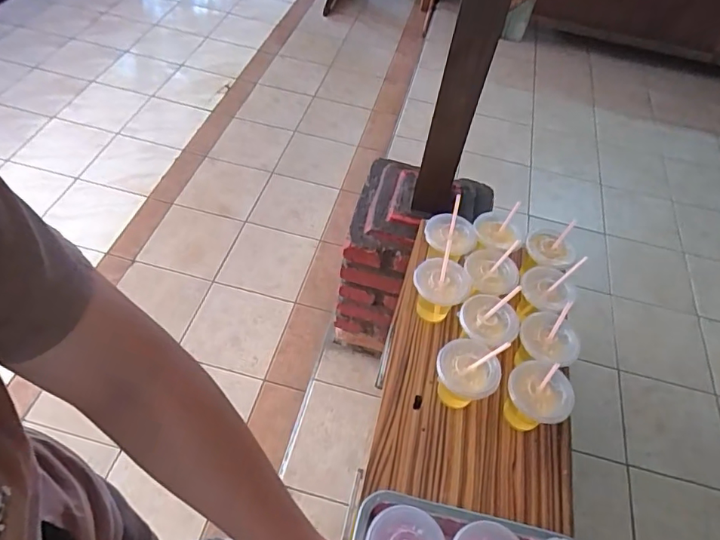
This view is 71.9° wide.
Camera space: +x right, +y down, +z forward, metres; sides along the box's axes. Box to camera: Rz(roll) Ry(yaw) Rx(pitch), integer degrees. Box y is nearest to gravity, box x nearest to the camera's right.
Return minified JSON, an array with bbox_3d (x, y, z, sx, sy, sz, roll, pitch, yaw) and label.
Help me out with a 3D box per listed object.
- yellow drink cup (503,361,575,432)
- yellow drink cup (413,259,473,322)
[{"bbox_3d":[0.262,0.194,0.742,0.083,0.095,0.087,3,52,-4],"label":"yellow drink cup"},{"bbox_3d":[0.137,0.039,0.849,0.087,0.092,0.093,3,52,-4],"label":"yellow drink cup"}]

